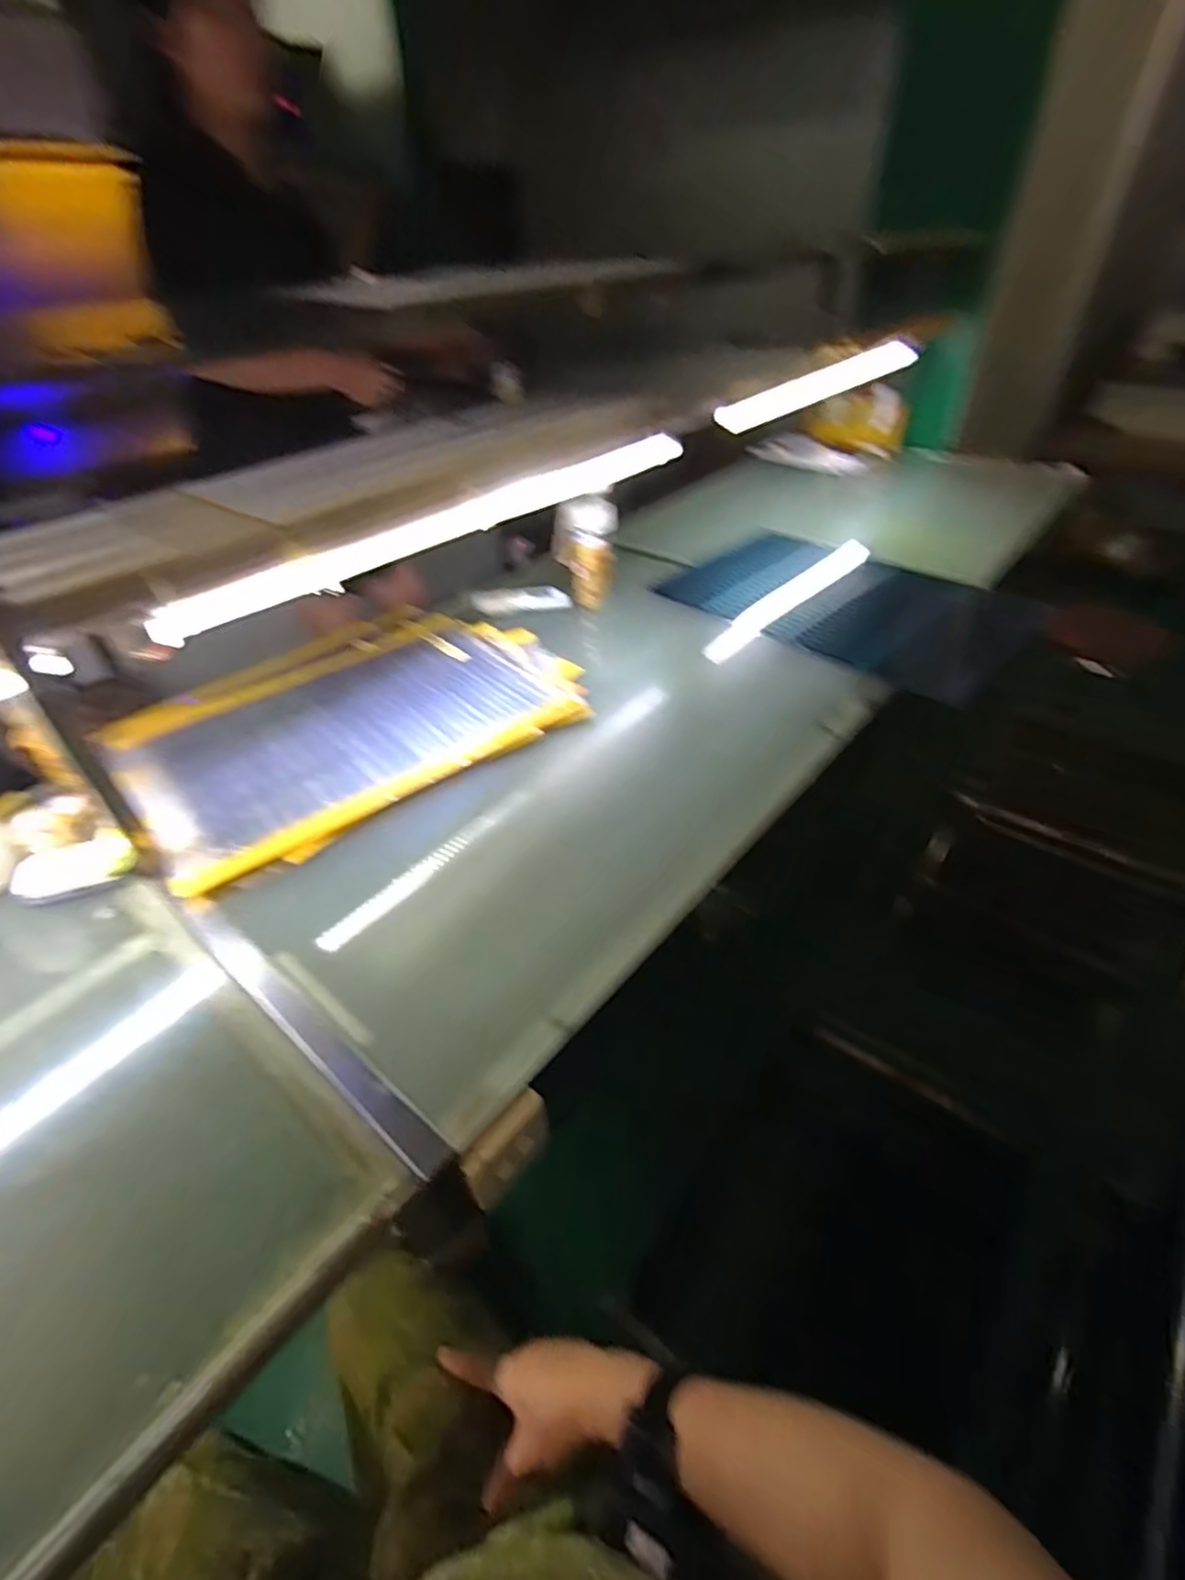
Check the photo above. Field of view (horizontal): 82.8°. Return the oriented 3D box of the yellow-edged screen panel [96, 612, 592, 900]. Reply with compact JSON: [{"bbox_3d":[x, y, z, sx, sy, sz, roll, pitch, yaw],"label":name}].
[{"bbox_3d":[-0.341,-0.115,0.990,0.604,0.029,0.436,-31,49,-28],"label":"yellow-edged screen panel"}]

